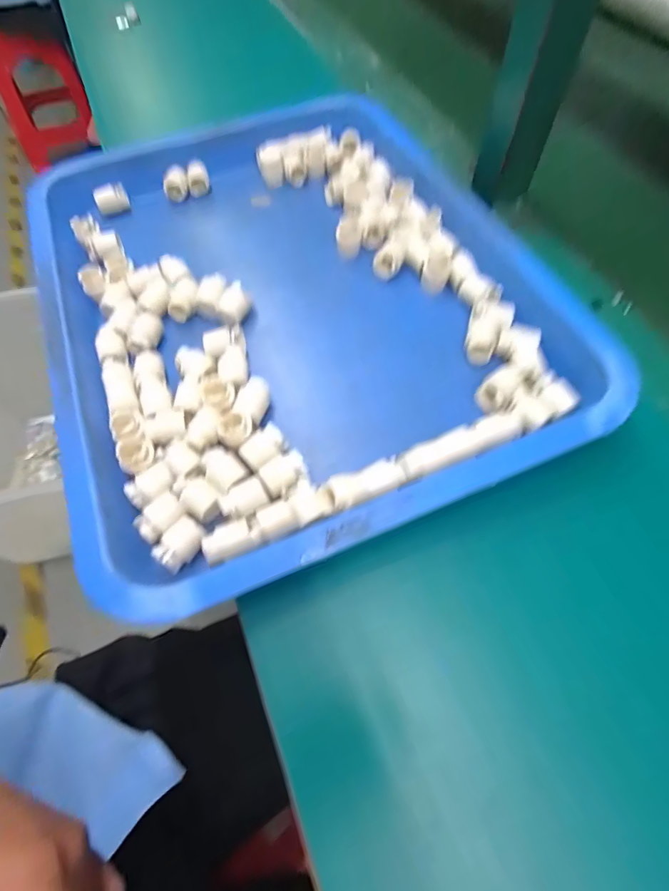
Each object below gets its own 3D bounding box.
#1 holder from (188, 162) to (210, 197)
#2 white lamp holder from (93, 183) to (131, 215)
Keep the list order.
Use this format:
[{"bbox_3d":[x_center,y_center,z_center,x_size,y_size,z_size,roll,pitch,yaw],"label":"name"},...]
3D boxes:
[{"bbox_3d":[-0.132,-0.258,0.428,0.020,0.030,0.017,-15,62,-7],"label":"holder"},{"bbox_3d":[-0.210,-0.231,0.416,0.029,0.022,0.016,-28,64,-13],"label":"white lamp holder"}]

